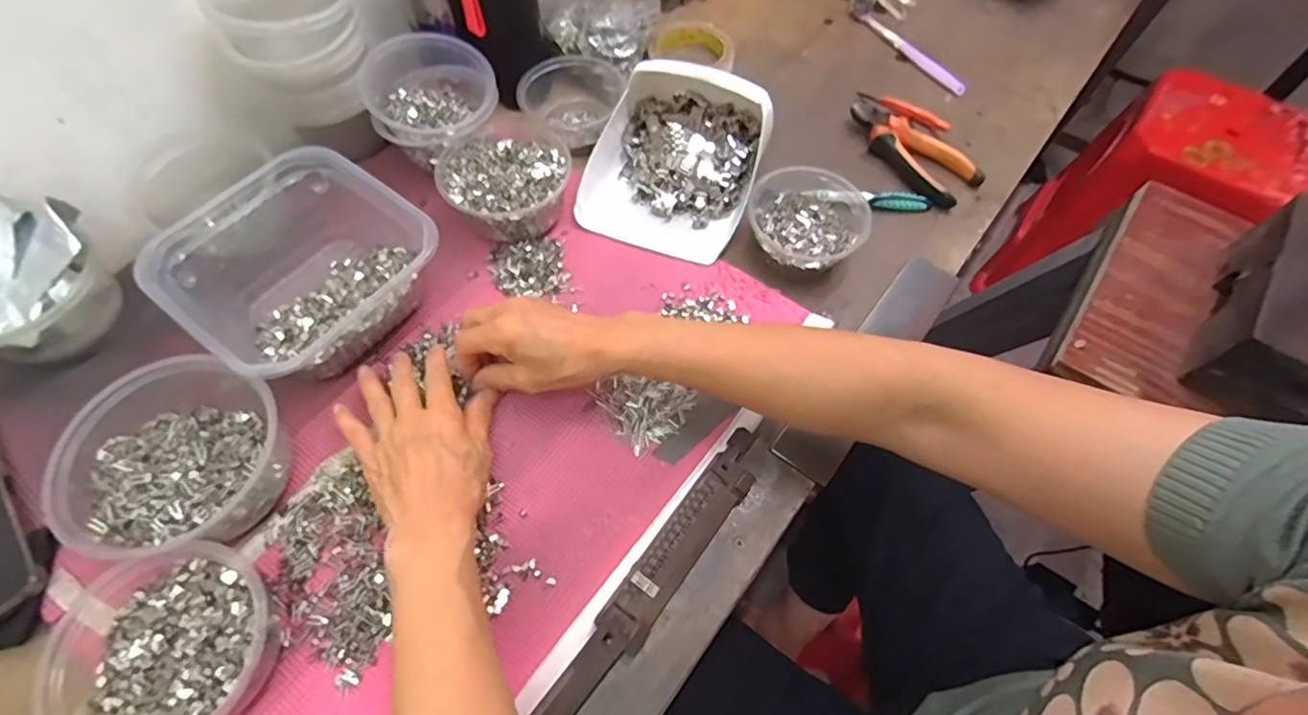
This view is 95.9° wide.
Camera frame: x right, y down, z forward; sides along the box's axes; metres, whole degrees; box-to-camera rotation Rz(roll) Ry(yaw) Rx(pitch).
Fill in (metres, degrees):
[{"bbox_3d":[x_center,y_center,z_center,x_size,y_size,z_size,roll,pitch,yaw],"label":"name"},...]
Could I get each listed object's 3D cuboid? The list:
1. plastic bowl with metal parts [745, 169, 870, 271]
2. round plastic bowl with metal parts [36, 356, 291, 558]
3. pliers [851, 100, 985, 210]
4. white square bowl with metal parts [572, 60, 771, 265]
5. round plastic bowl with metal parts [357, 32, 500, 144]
[{"bbox_3d":[0.142,-0.129,0.545,0.104,0.056,0.114,1,62,-2],"label":"plastic bowl with metal parts"},{"bbox_3d":[-0.325,0.069,0.403,0.122,0.074,0.126,1,62,-2],"label":"round plastic bowl with metal parts"},{"bbox_3d":[0.262,-0.214,0.613,0.074,0.023,0.147,-37,69,-20],"label":"pliers"},{"bbox_3d":[0.021,-0.192,0.555,0.153,0.088,0.167,18,63,7],"label":"white square bowl with metal parts"},{"bbox_3d":[-0.207,-0.255,0.548,0.114,0.065,0.107,-16,64,-11],"label":"round plastic bowl with metal parts"}]

